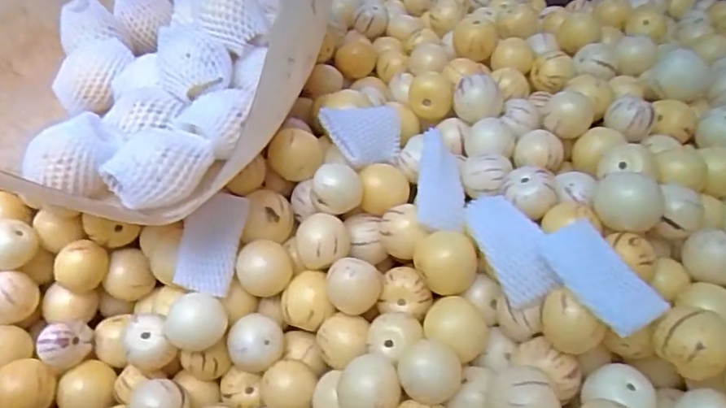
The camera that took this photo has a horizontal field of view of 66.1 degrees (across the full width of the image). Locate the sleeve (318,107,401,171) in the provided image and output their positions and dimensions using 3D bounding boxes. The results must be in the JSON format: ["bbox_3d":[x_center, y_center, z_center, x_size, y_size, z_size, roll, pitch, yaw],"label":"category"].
[{"bbox_3d":[0.002,-0.079,0.612,0.098,0.031,0.068,-20,73,-45],"label":"sleeve"}]

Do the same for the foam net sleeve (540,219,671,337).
[{"bbox_3d":[0.190,0.058,0.455,0.058,0.006,0.100,-21,49,-15],"label":"foam net sleeve"}]

